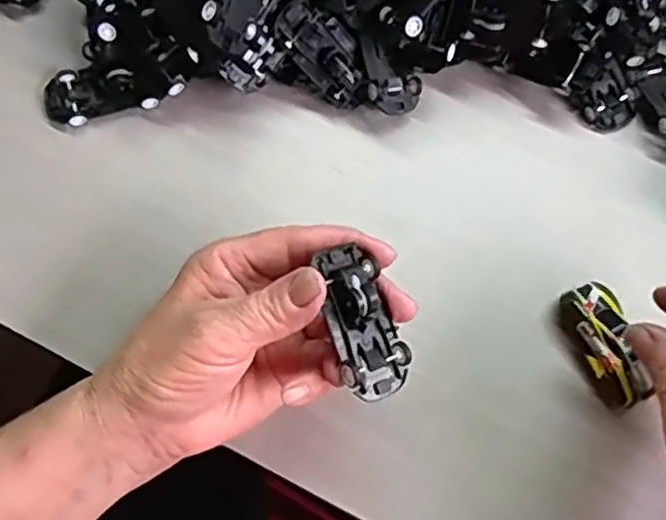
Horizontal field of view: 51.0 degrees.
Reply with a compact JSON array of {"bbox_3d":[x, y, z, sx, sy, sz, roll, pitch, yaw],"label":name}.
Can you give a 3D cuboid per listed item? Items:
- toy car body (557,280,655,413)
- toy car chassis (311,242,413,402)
[{"bbox_3d":[0.135,0.042,0.345,0.027,0.018,0.061,-15,71,-6],"label":"toy car body"},{"bbox_3d":[0.012,0.026,0.290,0.028,0.014,0.062,-18,90,-7],"label":"toy car chassis"}]

